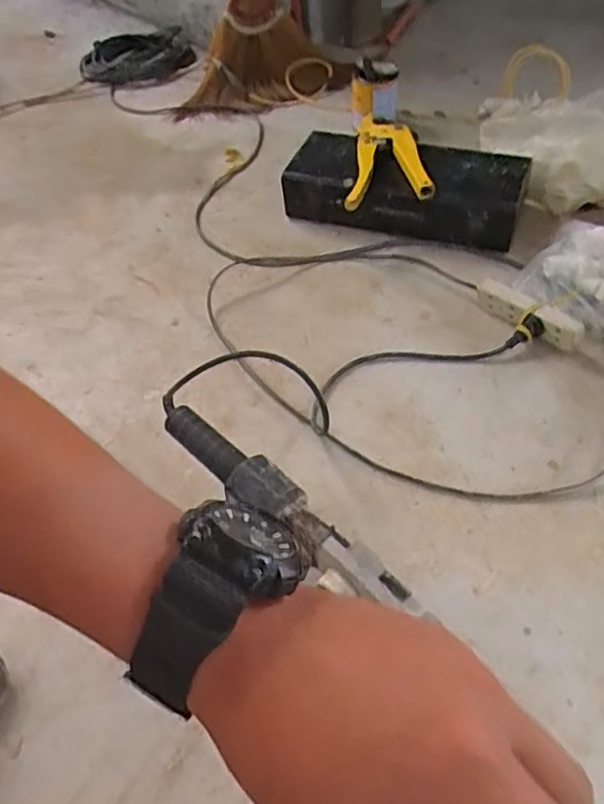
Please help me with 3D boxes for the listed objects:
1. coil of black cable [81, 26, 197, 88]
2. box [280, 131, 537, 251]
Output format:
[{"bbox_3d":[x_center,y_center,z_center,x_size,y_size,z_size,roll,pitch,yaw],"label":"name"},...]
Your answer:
[{"bbox_3d":[-0.381,-0.794,1.458,0.253,0.053,0.184,-17,51,-10],"label":"coil of black cable"},{"bbox_3d":[0.158,-0.338,1.002,0.364,0.095,0.155,13,52,15],"label":"box"}]

